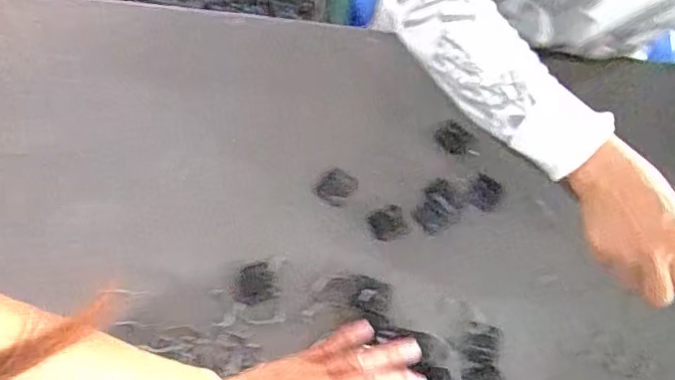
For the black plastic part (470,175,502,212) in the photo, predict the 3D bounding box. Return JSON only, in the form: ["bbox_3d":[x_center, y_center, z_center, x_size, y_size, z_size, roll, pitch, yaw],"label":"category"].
[{"bbox_3d":[0.146,0.003,0.560,0.027,0.004,0.038,22,64,8],"label":"black plastic part"}]

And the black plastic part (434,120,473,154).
[{"bbox_3d":[0.120,-0.054,0.585,0.035,0.004,0.033,1,63,-2],"label":"black plastic part"}]

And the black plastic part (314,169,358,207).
[{"bbox_3d":[-0.001,-0.003,0.552,0.030,0.004,0.036,37,67,15],"label":"black plastic part"}]

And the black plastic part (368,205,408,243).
[{"bbox_3d":[0.048,0.031,0.538,0.034,0.004,0.032,-15,65,-10],"label":"black plastic part"}]

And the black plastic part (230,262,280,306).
[{"bbox_3d":[-0.073,0.083,0.503,0.040,0.004,0.035,-13,64,-9],"label":"black plastic part"}]

